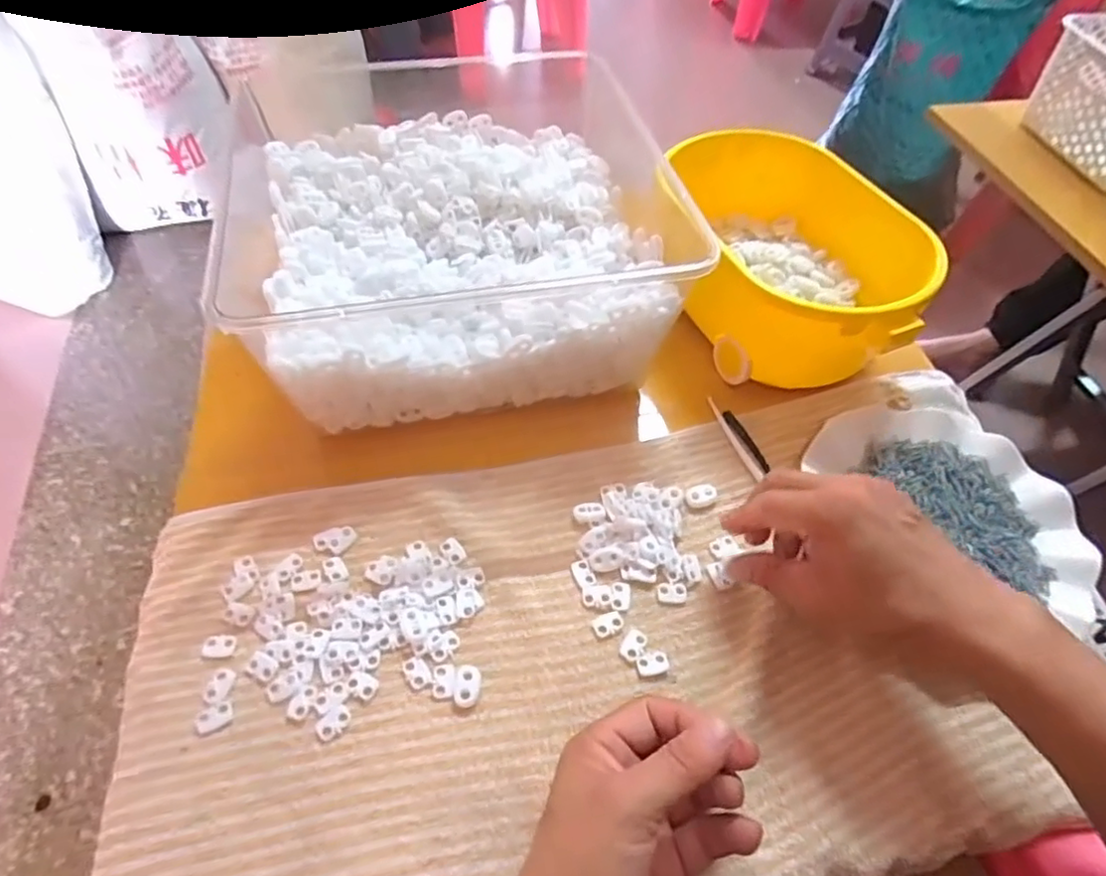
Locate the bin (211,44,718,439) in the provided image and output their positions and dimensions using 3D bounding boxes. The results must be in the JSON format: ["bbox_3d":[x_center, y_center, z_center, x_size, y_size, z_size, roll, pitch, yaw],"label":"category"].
[{"bbox_3d":[-0.065,-0.156,0.486,0.296,0.109,0.280,-8,55,-9],"label":"bin"}]

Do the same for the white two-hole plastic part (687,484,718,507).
[{"bbox_3d":[0.104,0.040,0.437,0.022,0.005,0.017,-9,55,-10],"label":"white two-hole plastic part"}]

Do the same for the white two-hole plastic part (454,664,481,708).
[{"bbox_3d":[-0.049,0.142,0.357,0.014,0.005,0.023,4,54,-1],"label":"white two-hole plastic part"}]

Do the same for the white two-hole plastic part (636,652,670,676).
[{"bbox_3d":[0.060,0.134,0.370,0.019,0.004,0.012,-8,55,-9],"label":"white two-hole plastic part"}]

